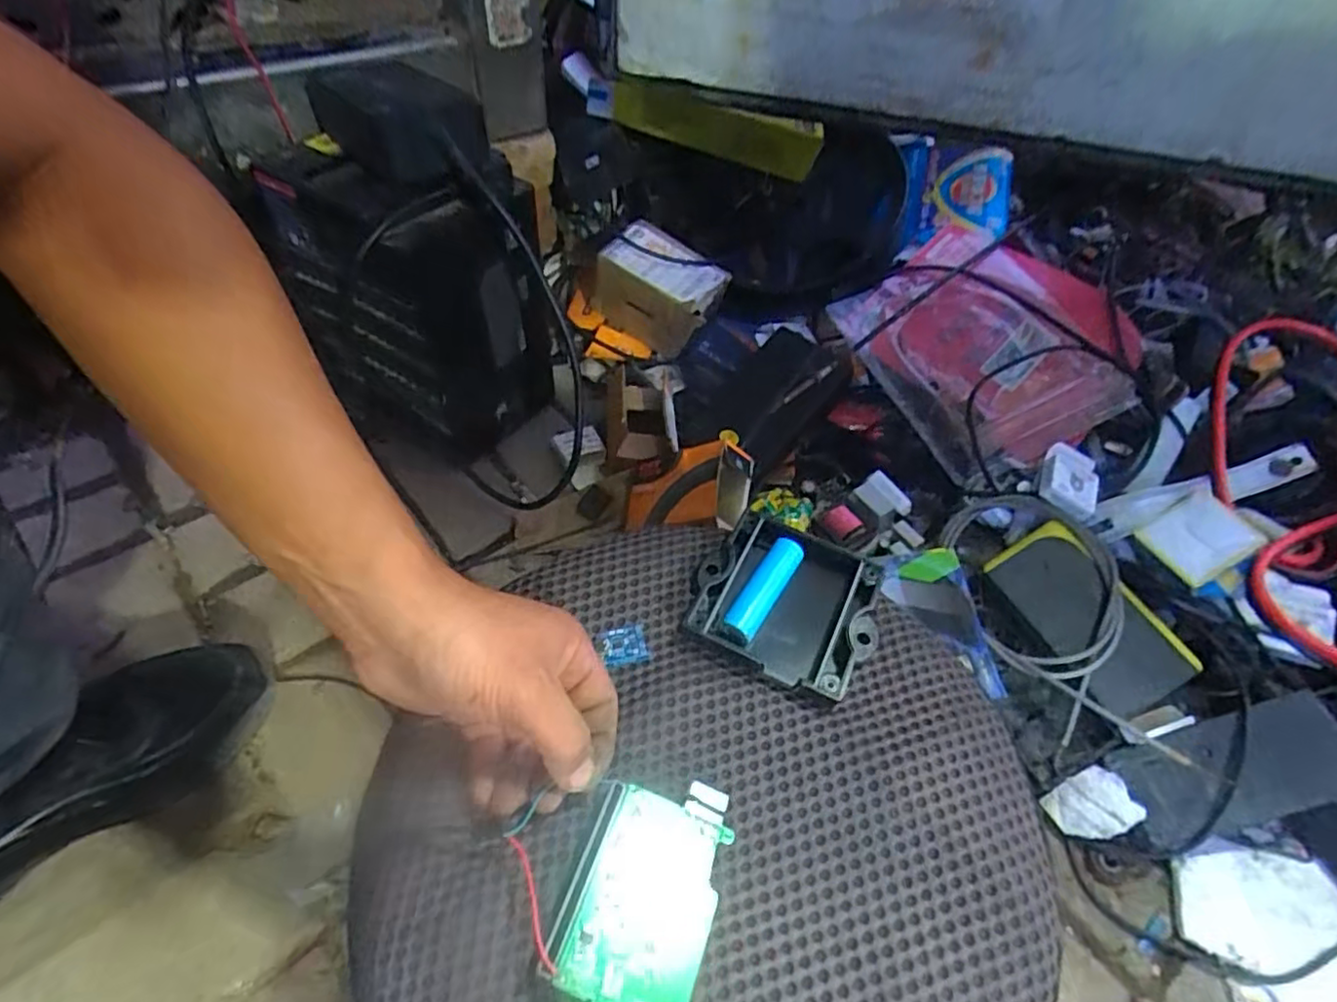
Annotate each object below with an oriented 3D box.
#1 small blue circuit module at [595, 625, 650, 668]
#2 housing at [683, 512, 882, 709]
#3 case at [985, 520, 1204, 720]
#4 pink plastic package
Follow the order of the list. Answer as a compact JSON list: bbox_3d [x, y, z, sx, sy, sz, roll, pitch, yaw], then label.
[{"bbox_3d":[-0.025,0.079,0.357,0.027,0.005,0.020,-7,53,-11],"label":"small blue circuit module"},{"bbox_3d":[0.066,0.054,0.369,0.100,0.022,0.093,25,54,14],"label":"housing"},{"bbox_3d":[0.360,0.097,0.563,0.082,0.016,0.158,-34,63,-1],"label":"case"},{"bbox_3d":[0.351,-0.177,0.721,0.273,0.059,0.286,-32,65,-9],"label":"pink plastic package"}]

